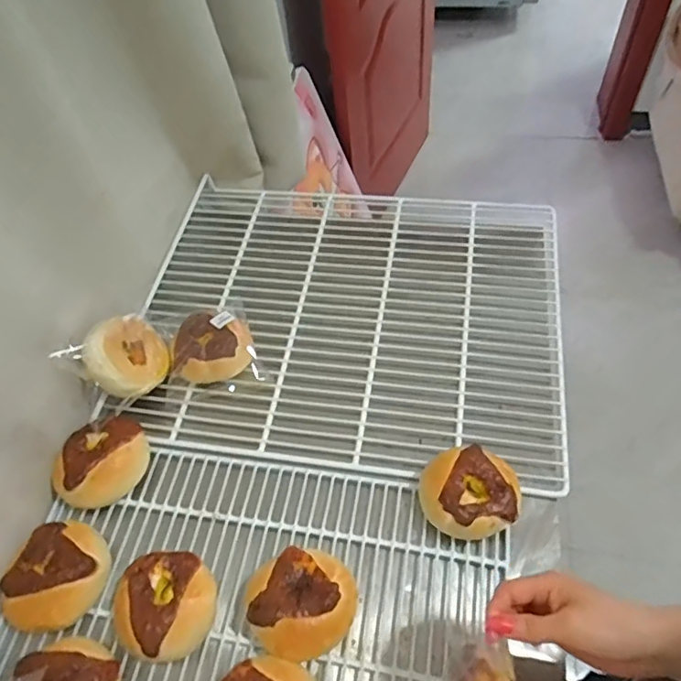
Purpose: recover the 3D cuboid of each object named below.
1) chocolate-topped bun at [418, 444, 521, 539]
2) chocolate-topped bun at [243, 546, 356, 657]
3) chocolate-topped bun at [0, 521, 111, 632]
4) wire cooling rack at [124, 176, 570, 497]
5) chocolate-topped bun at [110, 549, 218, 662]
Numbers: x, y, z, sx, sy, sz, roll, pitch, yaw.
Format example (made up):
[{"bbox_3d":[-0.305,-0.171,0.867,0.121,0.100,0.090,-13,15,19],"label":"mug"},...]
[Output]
[{"bbox_3d":[0.143,0.171,0.624,0.109,0.063,0.099,-19,56,-7],"label":"chocolate-topped bun"},{"bbox_3d":[-0.041,0.269,0.572,0.112,0.059,0.102,8,57,11],"label":"chocolate-topped bun"},{"bbox_3d":[-0.302,0.258,0.605,0.095,0.058,0.104,-3,55,4],"label":"chocolate-topped bun"},{"bbox_3d":[0.013,-0.045,0.811,0.590,0.022,0.483,8,57,8],"label":"wire cooling rack"},{"bbox_3d":[-0.181,0.278,0.582,0.101,0.058,0.100,-3,55,4],"label":"chocolate-topped bun"}]

